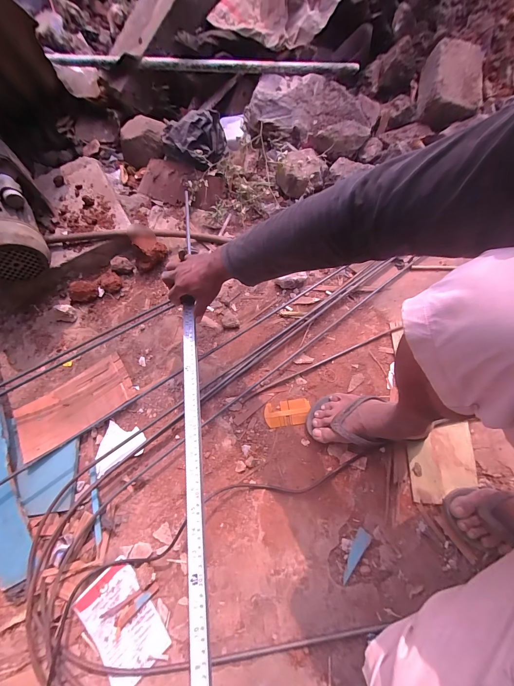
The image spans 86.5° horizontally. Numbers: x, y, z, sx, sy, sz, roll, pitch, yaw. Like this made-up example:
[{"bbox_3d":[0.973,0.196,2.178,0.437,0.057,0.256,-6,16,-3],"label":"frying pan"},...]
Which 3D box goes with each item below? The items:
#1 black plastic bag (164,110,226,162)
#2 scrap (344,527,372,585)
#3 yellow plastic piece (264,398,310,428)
[{"bbox_3d":[-0.188,-0.602,0.818,0.184,0.098,0.129,-5,68,-1],"label":"black plastic bag"},{"bbox_3d":[0.190,0.406,0.520,0.025,0.004,0.095,29,72,12],"label":"scrap"},{"bbox_3d":[0.069,0.159,0.624,0.102,0.007,0.055,-7,68,-1],"label":"yellow plastic piece"}]

